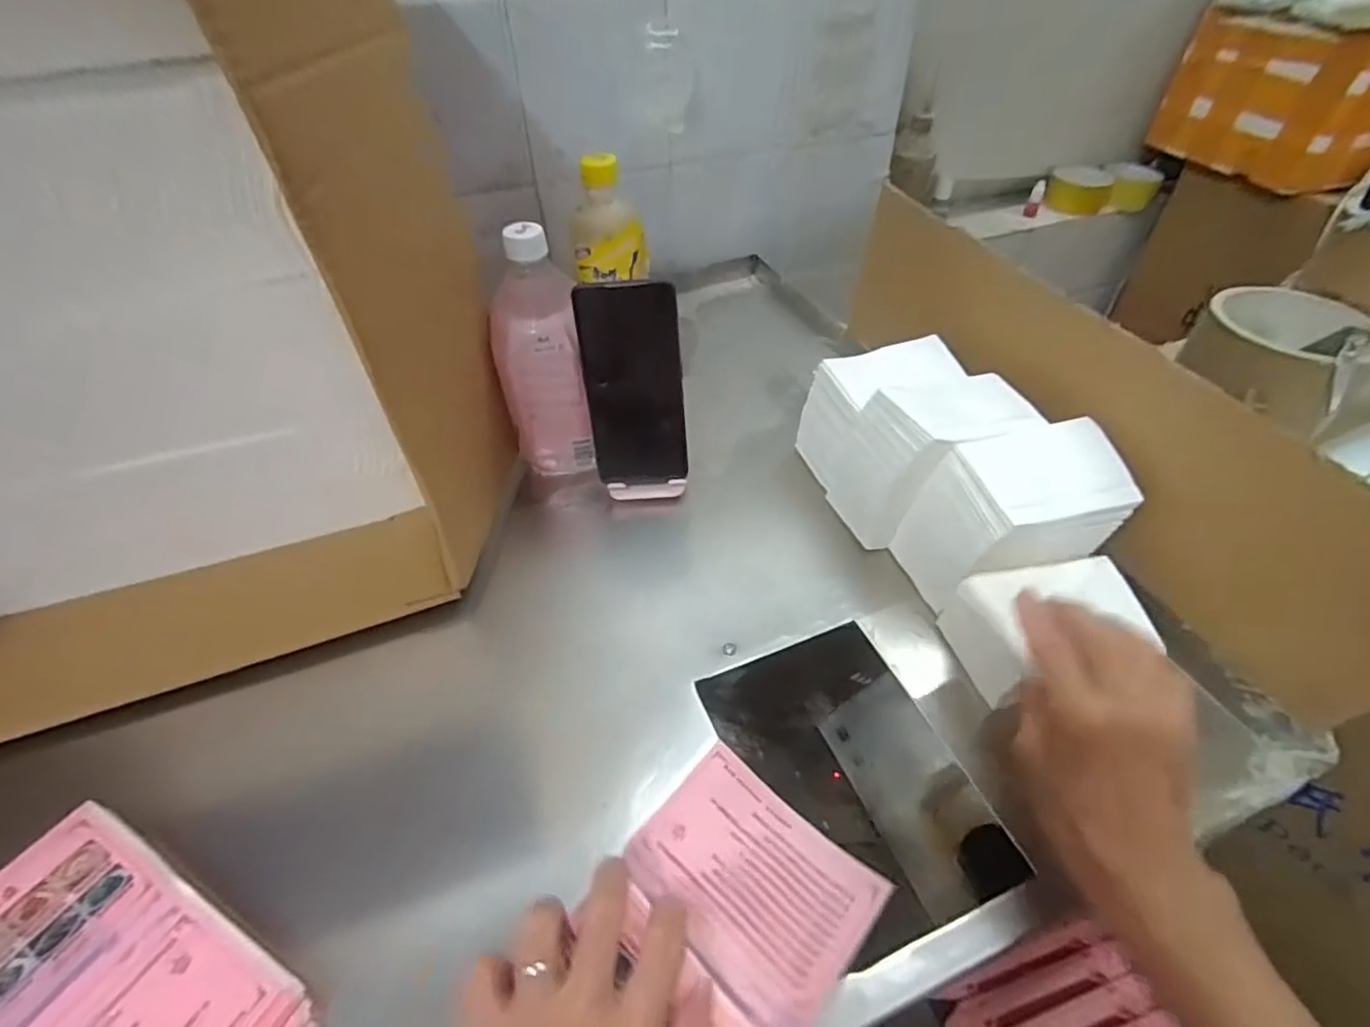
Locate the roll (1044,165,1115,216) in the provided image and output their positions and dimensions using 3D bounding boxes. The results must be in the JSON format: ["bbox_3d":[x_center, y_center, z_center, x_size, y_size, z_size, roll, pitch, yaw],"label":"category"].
[{"bbox_3d":[0.650,-0.533,1.013,0.097,0.042,0.116,19,49,19],"label":"roll"}]

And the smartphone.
[{"bbox_3d":[-0.039,-0.096,0.485,0.075,0.161,0.005,-5,32,-1],"label":"smartphone"}]

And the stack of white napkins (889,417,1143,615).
[{"bbox_3d":[0.223,0.000,0.417,0.112,0.110,0.078,-13,47,-11],"label":"stack of white napkins"}]

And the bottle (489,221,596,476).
[{"bbox_3d":[-0.116,-0.120,0.500,0.066,0.197,0.059,-6,46,-5],"label":"bottle"}]

